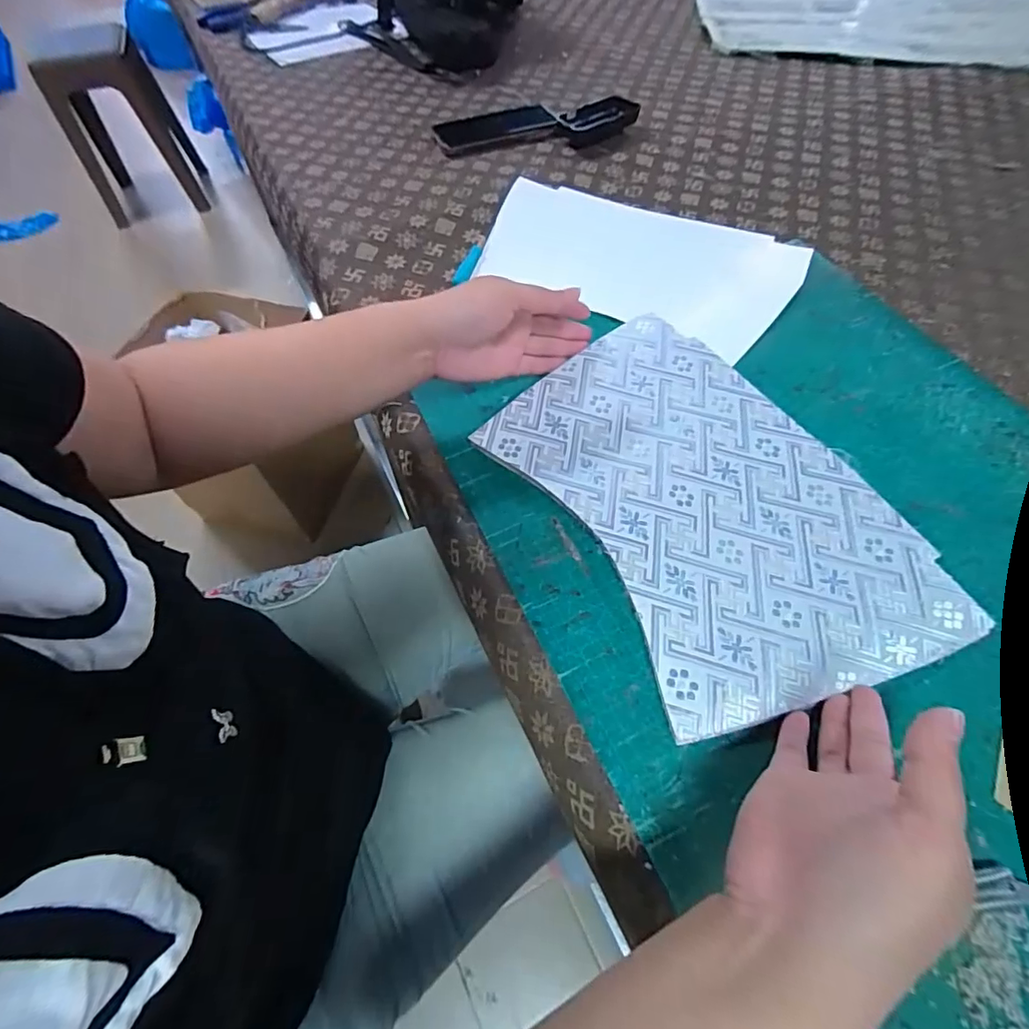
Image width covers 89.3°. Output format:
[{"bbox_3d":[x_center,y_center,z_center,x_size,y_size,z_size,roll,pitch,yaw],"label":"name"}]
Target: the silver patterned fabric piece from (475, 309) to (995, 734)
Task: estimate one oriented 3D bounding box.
[{"bbox_3d":[0.129,-0.014,0.374,0.208,0.005,0.314,-27,62,-14],"label":"silver patterned fabric piece"}]

